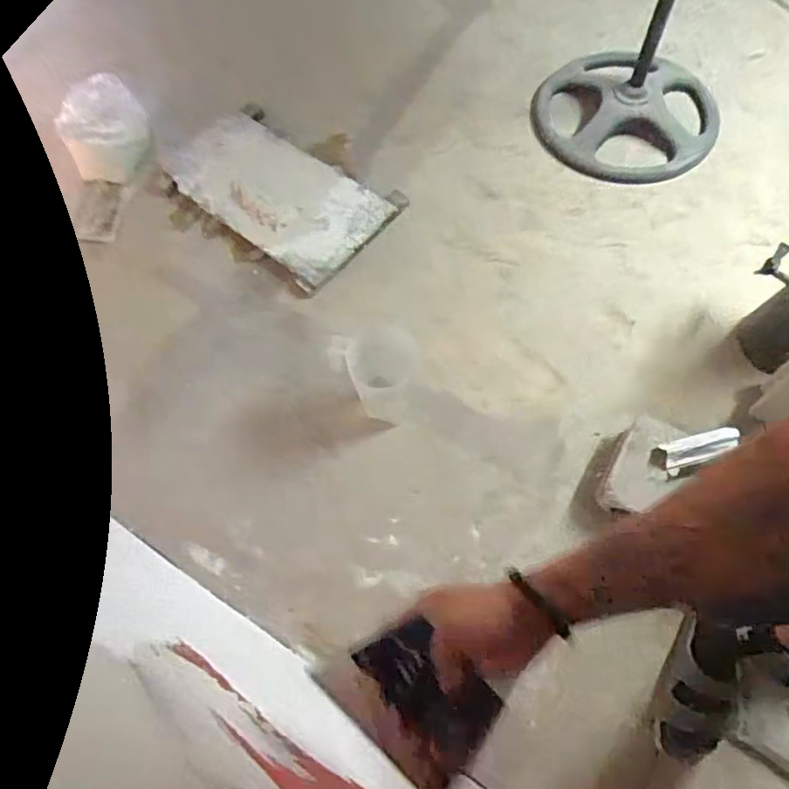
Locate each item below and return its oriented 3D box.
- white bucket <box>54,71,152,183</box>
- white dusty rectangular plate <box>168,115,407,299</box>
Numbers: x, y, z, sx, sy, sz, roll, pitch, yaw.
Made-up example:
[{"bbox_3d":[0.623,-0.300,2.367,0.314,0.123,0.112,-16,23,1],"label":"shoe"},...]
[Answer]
[{"bbox_3d":[-0.695,-0.632,1.401,0.196,0.170,0.163,-29,72,-12],"label":"white bucket"},{"bbox_3d":[-0.298,-0.548,1.500,0.581,0.051,0.351,39,73,13],"label":"white dusty rectangular plate"}]

